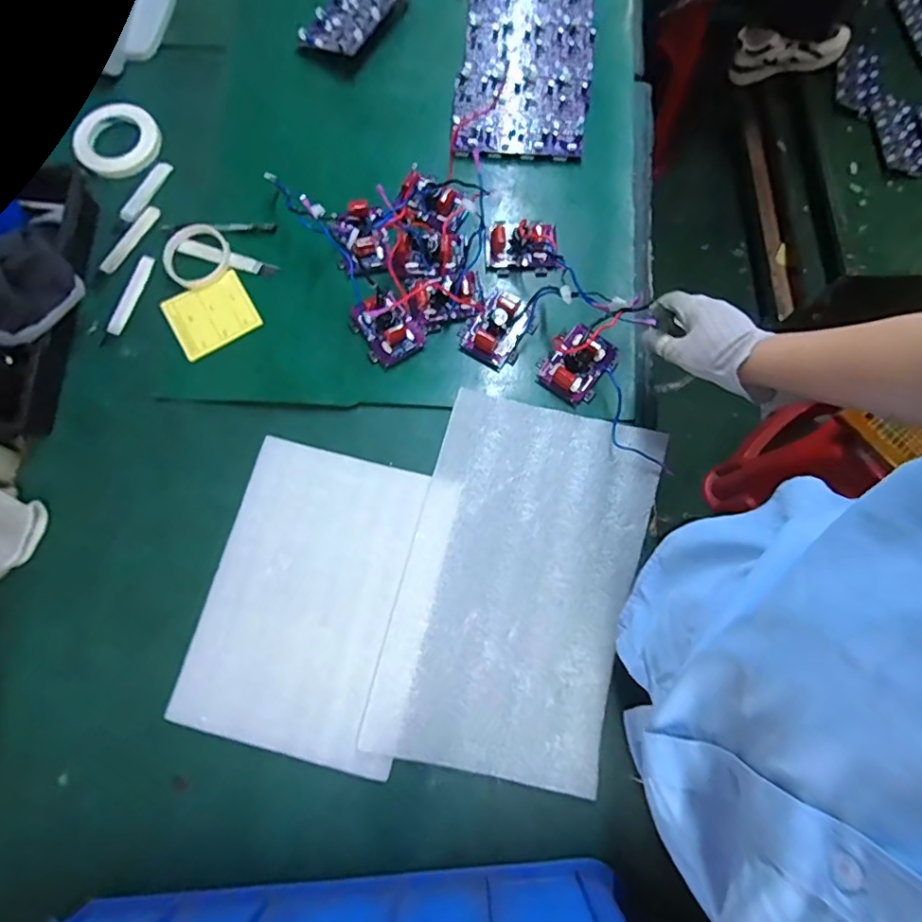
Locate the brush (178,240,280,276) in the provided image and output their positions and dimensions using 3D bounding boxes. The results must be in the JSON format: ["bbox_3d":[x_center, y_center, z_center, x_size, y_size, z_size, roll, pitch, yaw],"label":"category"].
[{"bbox_3d":[-0.321,-0.280,0.728,0.135,0.007,0.021,16,75,4],"label":"brush"}]

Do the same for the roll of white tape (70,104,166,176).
[{"bbox_3d":[-0.500,-0.469,0.770,0.118,0.014,0.119,0,75,-1],"label":"roll of white tape"}]

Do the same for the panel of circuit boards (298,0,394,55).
[{"bbox_3d":[-0.157,-0.715,0.824,0.112,0.022,0.214,25,76,17],"label":"panel of circuit boards"}]

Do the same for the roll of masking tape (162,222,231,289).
[{"bbox_3d":[-0.360,-0.281,0.722,0.089,0.020,0.079,-42,79,-11],"label":"roll of masking tape"}]

